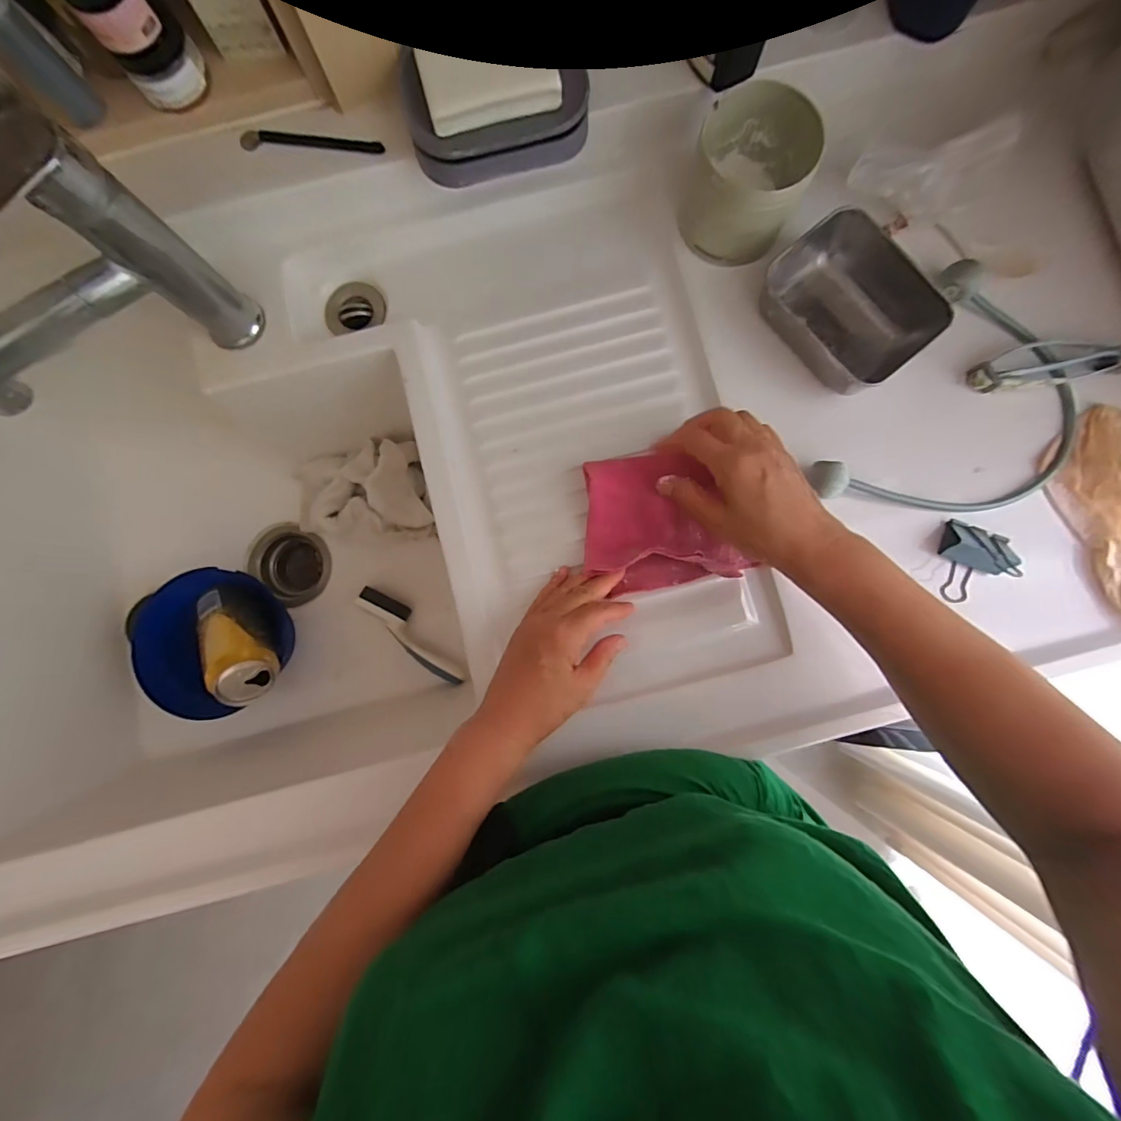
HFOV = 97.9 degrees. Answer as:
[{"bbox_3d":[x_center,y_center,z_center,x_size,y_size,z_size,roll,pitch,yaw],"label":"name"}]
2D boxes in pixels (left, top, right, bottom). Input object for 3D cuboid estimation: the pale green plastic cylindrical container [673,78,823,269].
[{"bbox_3d":[0.156,-0.317,0.405,0.089,0.072,0.097,35,87,3],"label":"pale green plastic cylindrical container"}]

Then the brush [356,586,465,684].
[{"bbox_3d":[-0.188,0.097,0.616,0.036,0.027,0.165,-43,87,-2],"label":"brush"}]

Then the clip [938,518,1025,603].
[{"bbox_3d":[0.352,0.002,0.406,0.051,0.037,0.067,15,86,2],"label":"clip"}]

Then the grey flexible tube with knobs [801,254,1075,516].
[{"bbox_3d":[0.345,-0.112,0.424,0.176,0.053,0.237,35,87,3],"label":"grey flexible tube with knobs"}]

